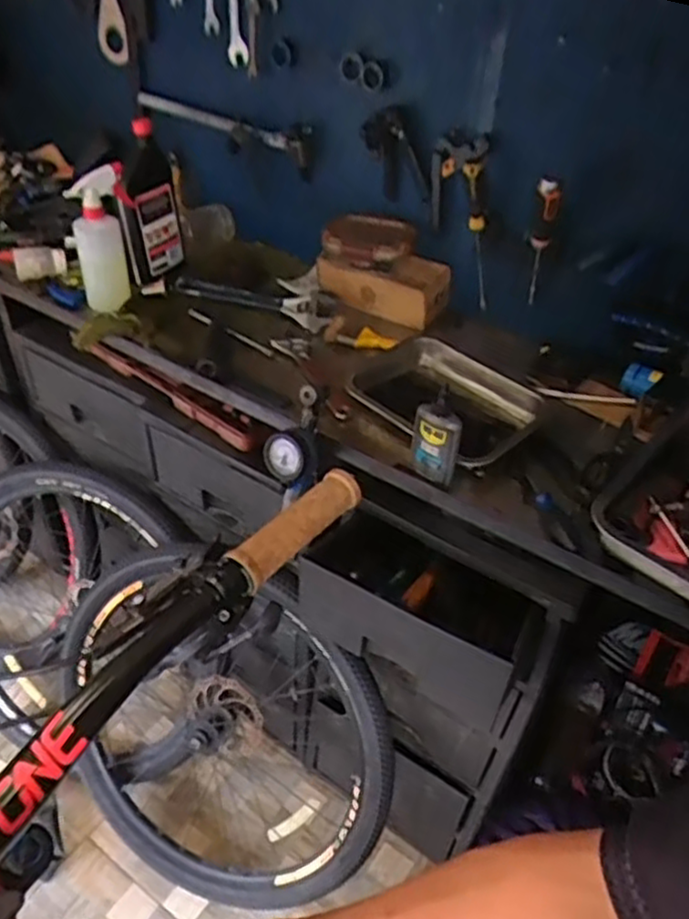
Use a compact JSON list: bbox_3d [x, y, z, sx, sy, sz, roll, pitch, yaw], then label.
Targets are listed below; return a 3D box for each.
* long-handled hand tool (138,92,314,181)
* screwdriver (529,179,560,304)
[{"bbox_3d":[-0.229,-0.595,1.277,0.424,0.083,0.038,27,45,26],"label":"long-handled hand tool"},{"bbox_3d":[0.282,-0.313,1.024,0.029,0.235,0.029,14,67,13],"label":"screwdriver"}]

